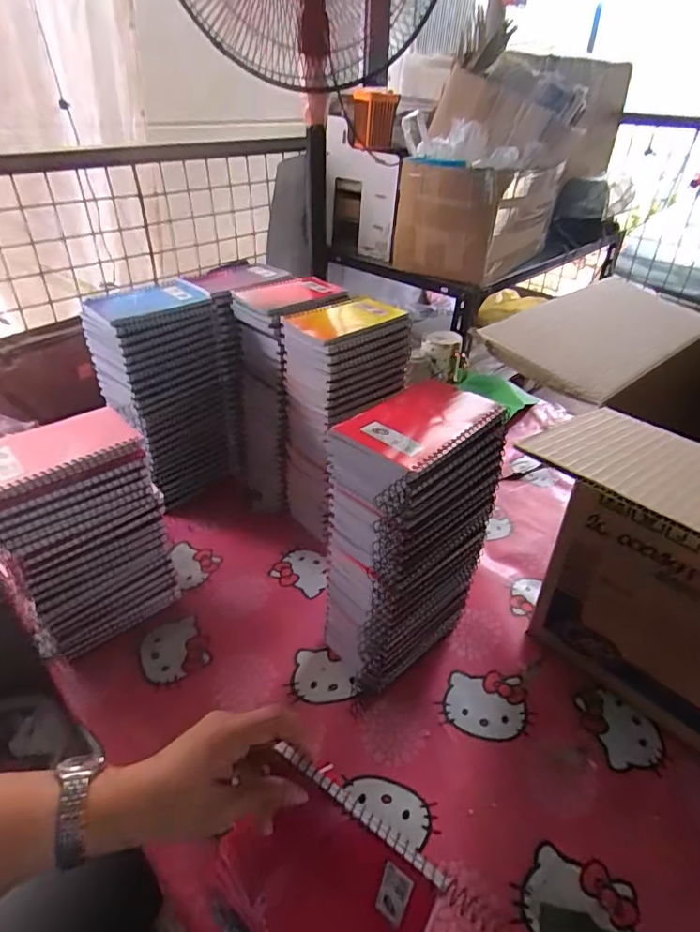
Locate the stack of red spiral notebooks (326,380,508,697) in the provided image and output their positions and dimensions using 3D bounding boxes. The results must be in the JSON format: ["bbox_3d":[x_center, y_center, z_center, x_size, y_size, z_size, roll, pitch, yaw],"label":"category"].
[{"bbox_3d":[0.047,0.084,0.499,0.154,0.284,0.084,-25,44,-32],"label":"stack of red spiral notebooks"}]

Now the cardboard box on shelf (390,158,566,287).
[{"bbox_3d":[0.285,-0.568,1.187,0.236,0.204,0.373,28,43,30],"label":"cardboard box on shelf"}]

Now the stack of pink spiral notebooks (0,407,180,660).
[{"bbox_3d":[-0.272,0.070,0.537,0.138,0.248,0.091,-26,45,-33],"label":"stack of pink spiral notebooks"}]

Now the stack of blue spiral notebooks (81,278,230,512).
[{"bbox_3d":[-0.253,-0.092,0.733,0.148,0.283,0.099,-29,46,-36],"label":"stack of blue spiral notebooks"}]

